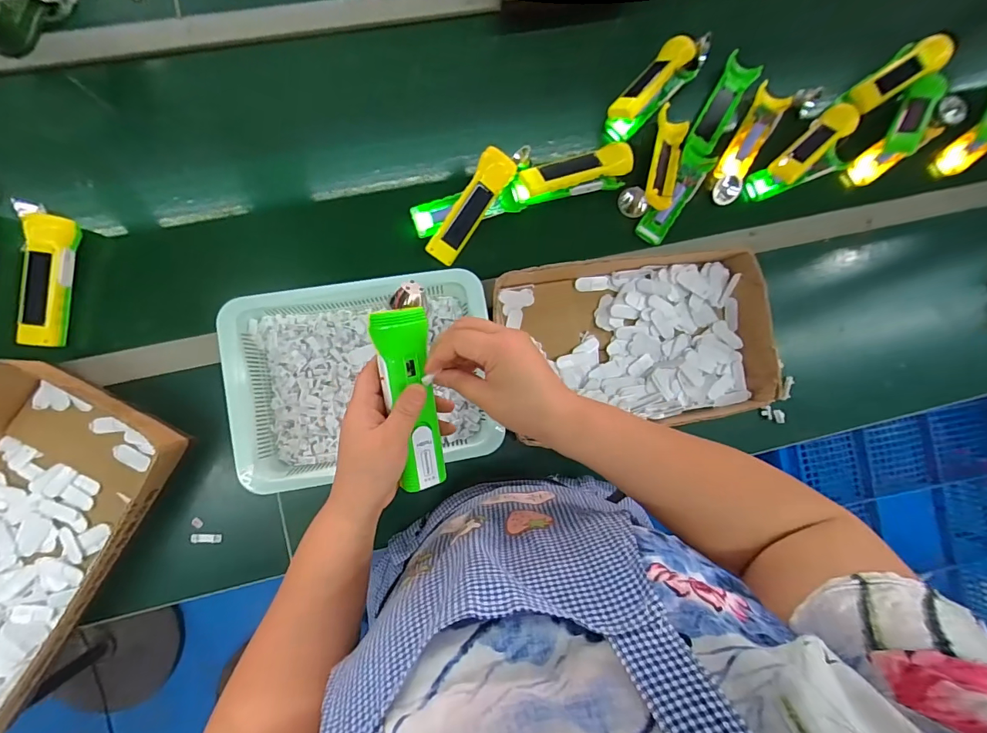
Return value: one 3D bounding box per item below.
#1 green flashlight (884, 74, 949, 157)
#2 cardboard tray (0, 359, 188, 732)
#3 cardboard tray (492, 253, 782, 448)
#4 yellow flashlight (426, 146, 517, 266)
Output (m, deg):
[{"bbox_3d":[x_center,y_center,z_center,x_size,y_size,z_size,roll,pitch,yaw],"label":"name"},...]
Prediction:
[{"bbox_3d":[0.701,-0.414,0.725,0.046,0.021,0.154,29,84,-4],"label":"green flashlight"},{"bbox_3d":[-0.584,0.221,0.520,0.231,0.066,0.432,31,83,-4],"label":"cardboard tray"},{"bbox_3d":[0.199,-0.036,0.614,0.393,0.065,0.235,-7,87,-7],"label":"cardboard tray"},{"bbox_3d":[-0.034,-0.221,0.609,0.045,0.023,0.165,35,99,-3],"label":"yellow flashlight"}]

